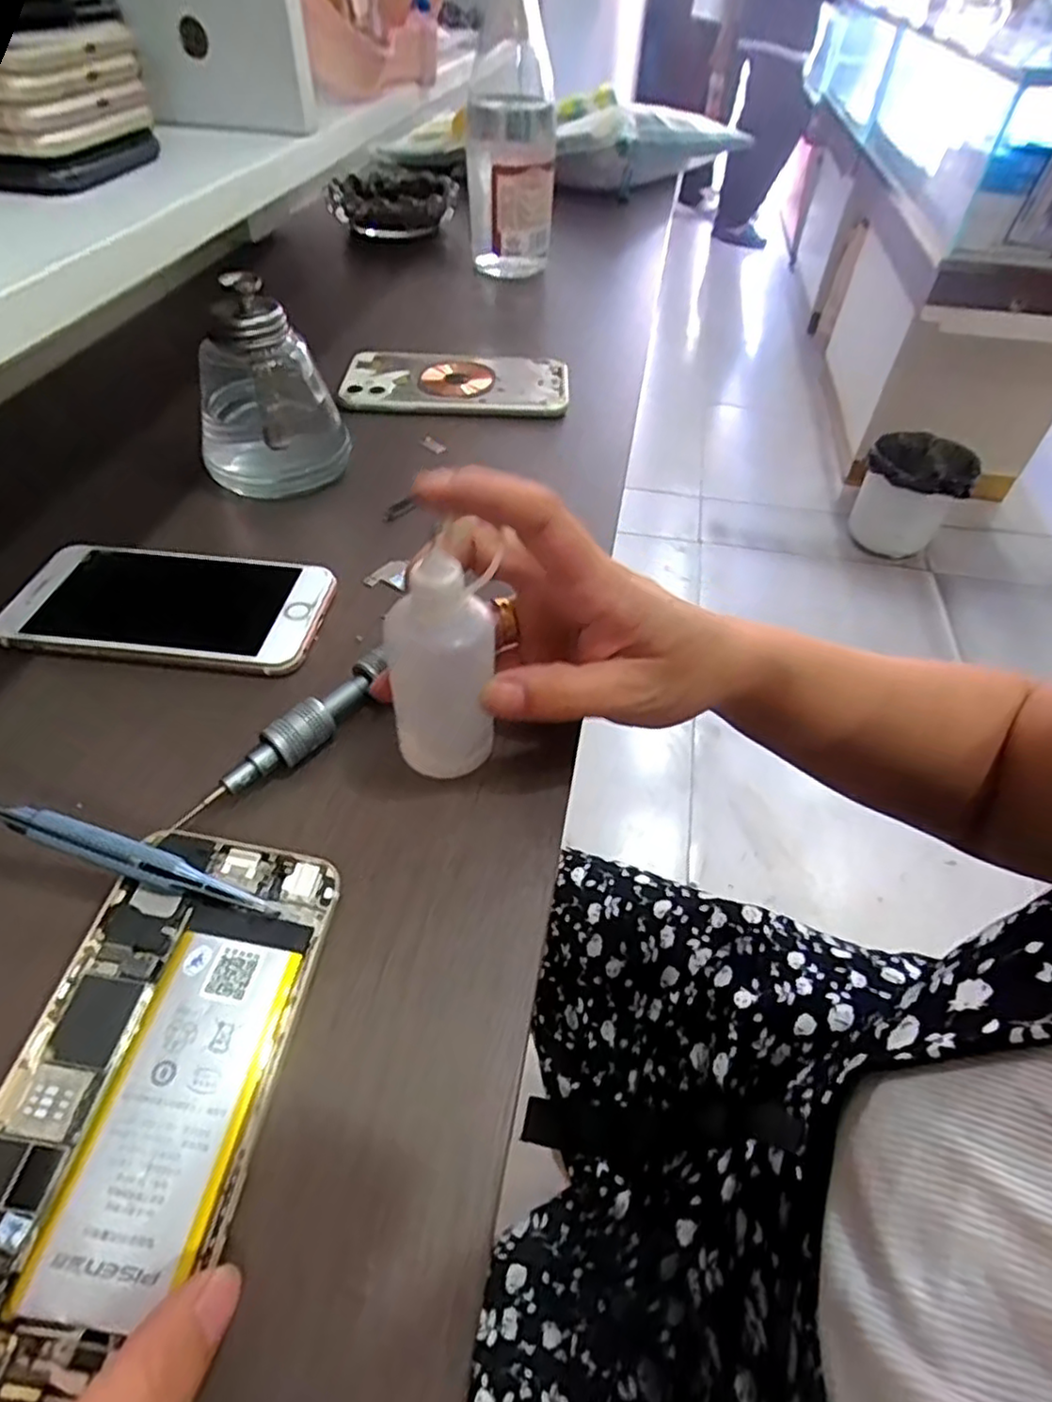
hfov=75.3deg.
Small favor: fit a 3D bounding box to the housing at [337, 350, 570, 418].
[{"bbox_3d":[-0.046,-0.214,0.460,0.146,0.015,0.077,3,50,1],"label":"housing"}]

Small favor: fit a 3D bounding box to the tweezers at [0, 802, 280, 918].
[{"bbox_3d":[-0.138,0.042,0.209,0.126,0.004,0.010,23,51,-5],"label":"tweezers"}]

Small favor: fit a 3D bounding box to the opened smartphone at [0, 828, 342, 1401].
[{"bbox_3d":[-0.102,0.099,0.183,0.066,0.009,0.135,6,50,4],"label":"opened smartphone"}]

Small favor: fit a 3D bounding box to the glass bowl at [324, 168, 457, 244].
[{"bbox_3d":[-0.136,-0.504,0.686,0.122,0.032,0.143,-11,50,-11],"label":"glass bowl"}]

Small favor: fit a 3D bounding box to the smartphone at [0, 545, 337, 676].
[{"bbox_3d":[-0.159,-0.044,0.309,0.133,0.009,0.068,6,50,3],"label":"smartphone"}]

